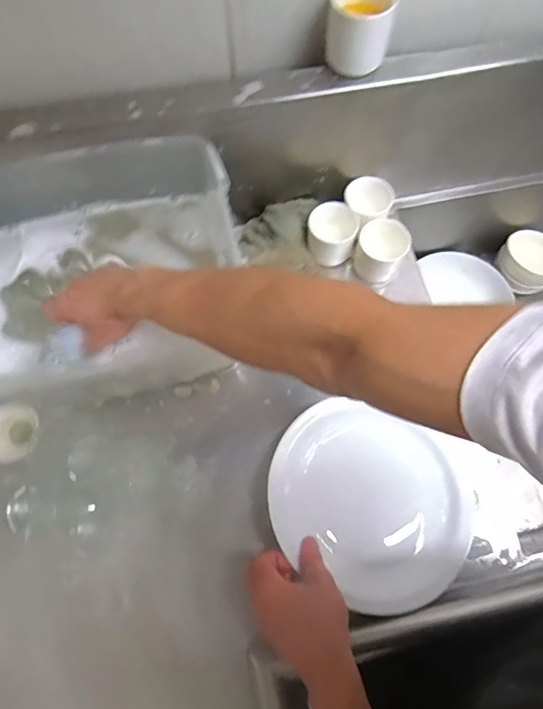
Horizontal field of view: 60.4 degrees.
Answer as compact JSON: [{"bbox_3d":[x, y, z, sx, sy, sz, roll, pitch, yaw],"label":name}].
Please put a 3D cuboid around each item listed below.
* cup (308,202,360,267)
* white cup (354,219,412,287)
[{"bbox_3d":[0.084,-0.168,0.657,0.068,0.073,0.061,17,70,5],"label":"cup"},{"bbox_3d":[0.151,-0.144,0.648,0.065,0.071,0.066,1,69,-1],"label":"white cup"}]

